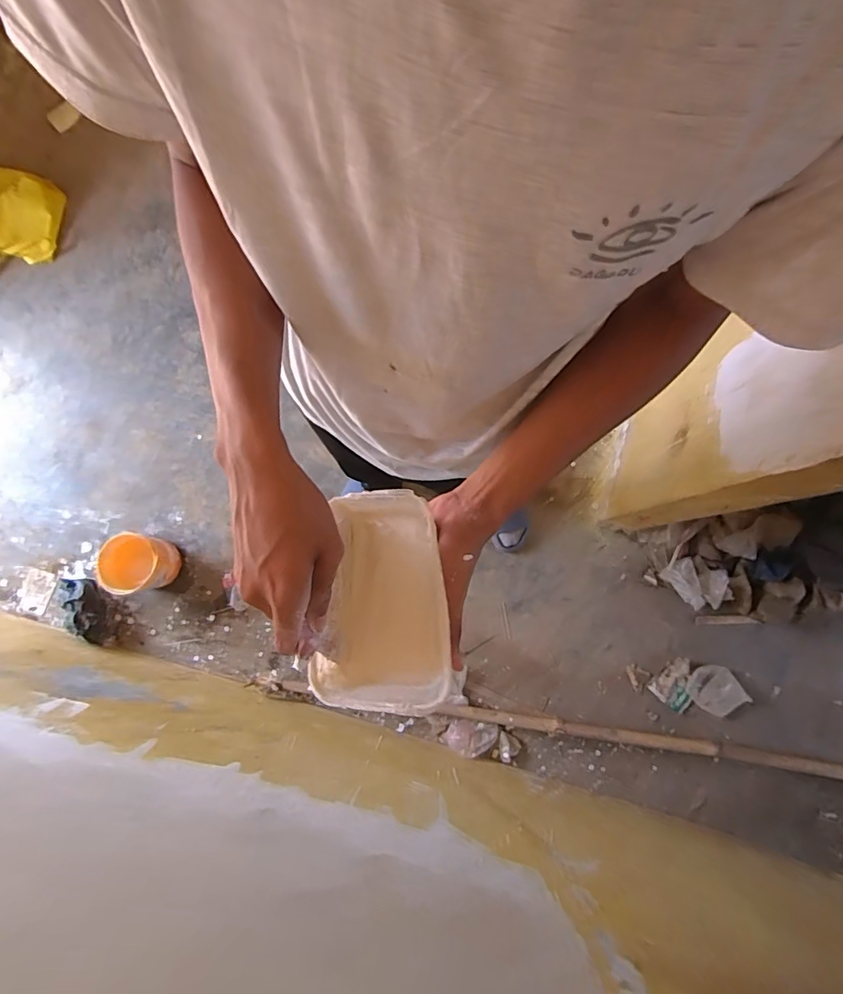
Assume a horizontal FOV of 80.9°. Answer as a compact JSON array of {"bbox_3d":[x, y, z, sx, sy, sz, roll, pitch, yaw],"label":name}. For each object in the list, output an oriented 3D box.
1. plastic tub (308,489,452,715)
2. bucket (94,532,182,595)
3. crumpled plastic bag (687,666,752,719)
[{"bbox_3d":[-0.029,0.084,0.407,0.101,0.059,0.168,5,80,0],"label":"plastic tub"},{"bbox_3d":[-0.791,0.189,1.390,0.148,0.174,0.158,0,82,2],"label":"bucket"},{"bbox_3d":[0.822,0.538,1.379,0.128,0.013,0.137,-34,82,-6],"label":"crumpled plastic bag"}]

